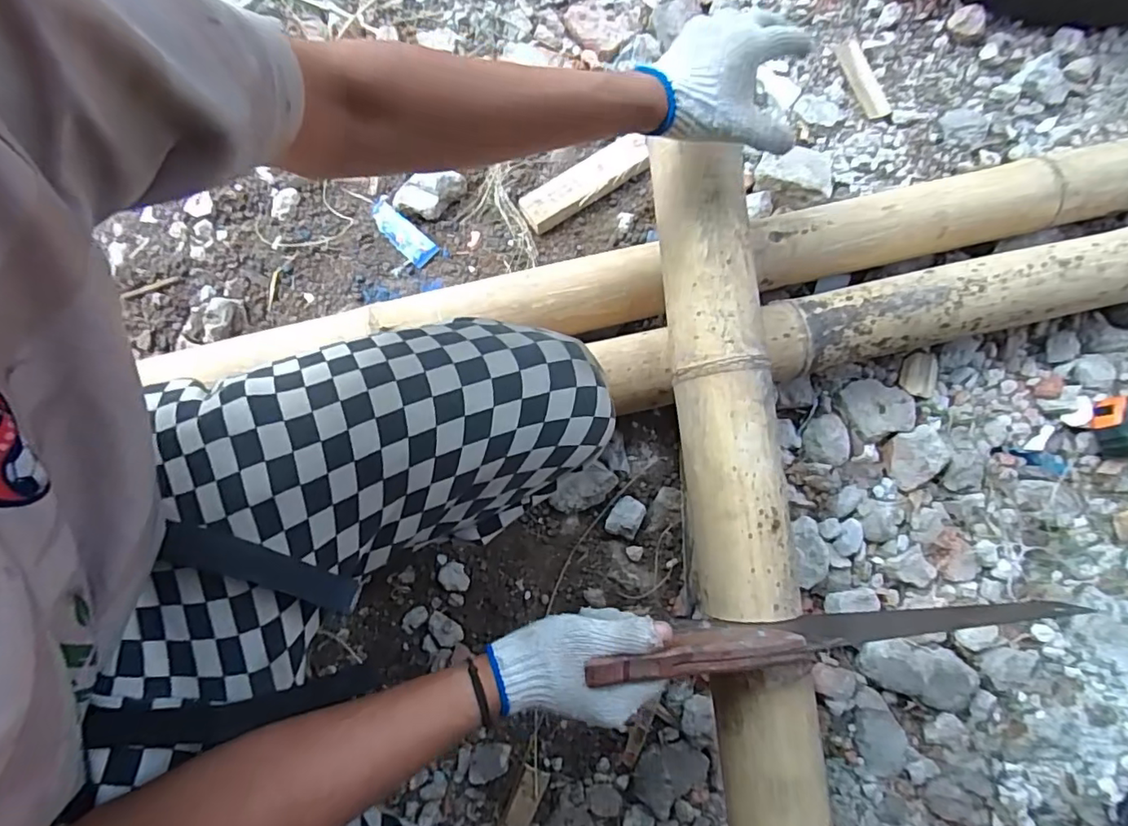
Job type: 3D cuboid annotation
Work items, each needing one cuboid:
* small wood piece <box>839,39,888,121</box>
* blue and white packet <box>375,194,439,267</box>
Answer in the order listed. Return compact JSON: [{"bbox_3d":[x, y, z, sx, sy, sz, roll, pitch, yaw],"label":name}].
[{"bbox_3d":[0.447,-0.497,0.826,0.035,0.011,0.141,-13,79,-1],"label":"small wood piece"},{"bbox_3d":[-0.229,-0.254,0.780,0.041,0.007,0.119,-45,81,-7],"label":"blue and white packet"}]

